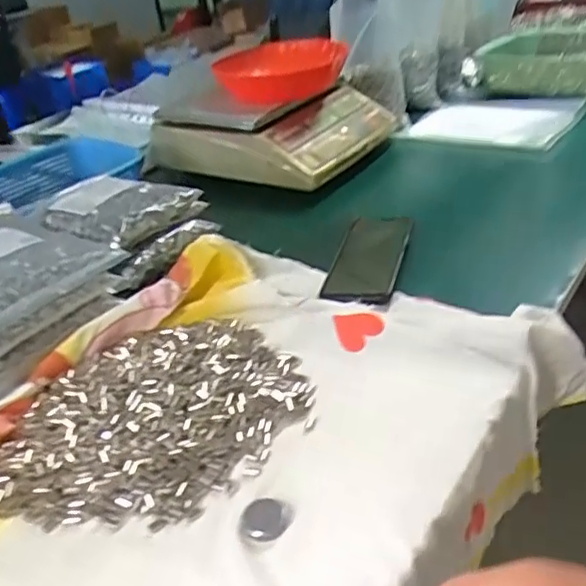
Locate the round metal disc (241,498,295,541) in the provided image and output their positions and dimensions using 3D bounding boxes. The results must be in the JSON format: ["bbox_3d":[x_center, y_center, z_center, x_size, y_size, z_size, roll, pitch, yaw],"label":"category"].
[{"bbox_3d":[-0.018,0.154,0.417,0.033,0.007,0.030,-5,33,4],"label":"round metal disc"}]

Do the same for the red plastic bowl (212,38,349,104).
[{"bbox_3d":[-0.018,-0.335,0.937,0.185,0.070,0.183,-5,33,4],"label":"red plastic bowl"}]

